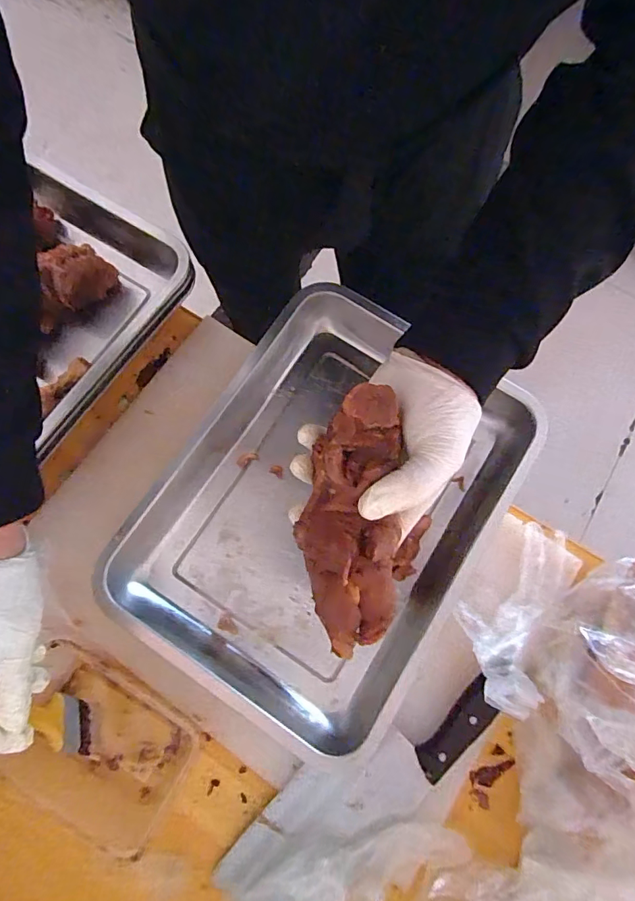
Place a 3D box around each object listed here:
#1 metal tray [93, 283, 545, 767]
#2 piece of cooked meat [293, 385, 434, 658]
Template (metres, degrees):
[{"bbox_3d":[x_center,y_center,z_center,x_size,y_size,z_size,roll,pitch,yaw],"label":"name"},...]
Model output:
[{"bbox_3d":[0.013,0.048,0.463,0.292,0.063,0.420,33,78,7],"label":"metal tray"},{"bbox_3d":[0.028,0.039,0.286,0.072,0.033,0.155,4,78,1],"label":"piece of cooked meat"}]

